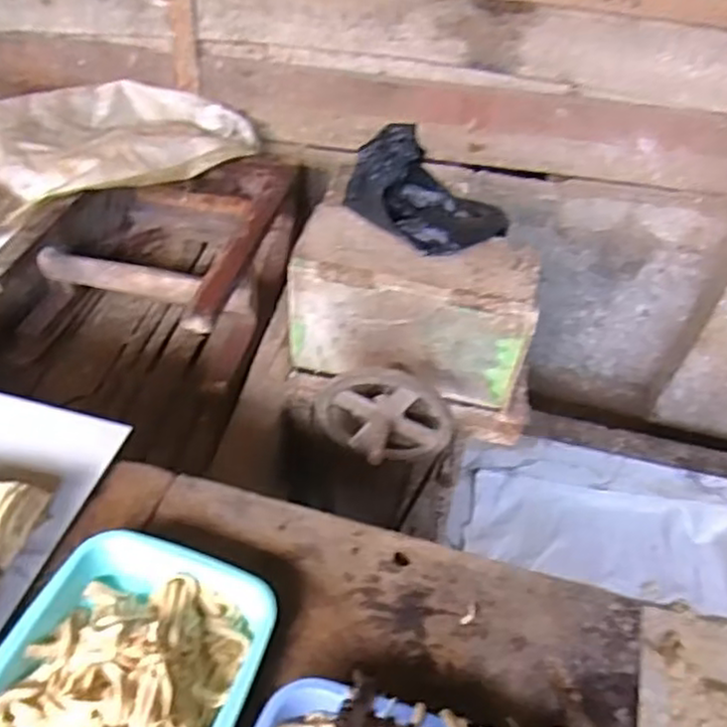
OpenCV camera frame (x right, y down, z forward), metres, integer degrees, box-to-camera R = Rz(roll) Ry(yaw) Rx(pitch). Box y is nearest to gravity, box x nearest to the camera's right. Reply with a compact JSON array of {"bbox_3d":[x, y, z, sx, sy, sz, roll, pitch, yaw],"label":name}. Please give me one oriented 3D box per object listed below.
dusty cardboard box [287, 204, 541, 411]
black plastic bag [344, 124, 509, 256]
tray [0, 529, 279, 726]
[{"bbox_3d":[0.073,-0.083,1.094,0.357,0.226,0.130,11,48,6],"label":"dusty cardboard box"},{"bbox_3d":[0.090,-0.251,1.034,0.216,0.092,0.175,30,53,22],"label":"black plastic bag"},{"bbox_3d":[-0.228,0.301,0.622,0.227,0.060,0.317,16,49,11],"label":"tray"}]

